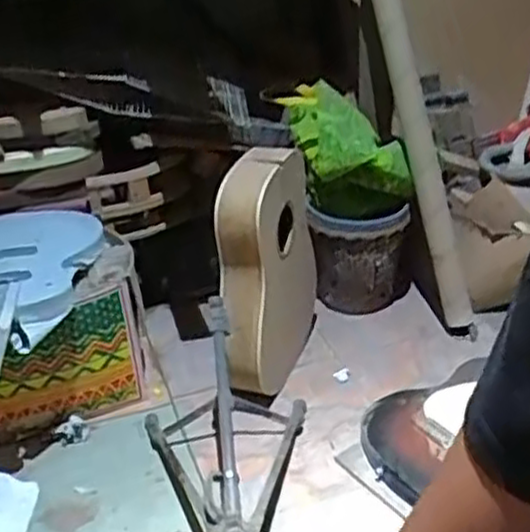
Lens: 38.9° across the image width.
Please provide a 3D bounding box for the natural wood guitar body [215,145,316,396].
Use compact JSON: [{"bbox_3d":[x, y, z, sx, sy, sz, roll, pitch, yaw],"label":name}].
[{"bbox_3d":[0.002,0.015,1.568,0.124,0.489,0.380,5,29,15],"label":"natural wood guitar body"}]

